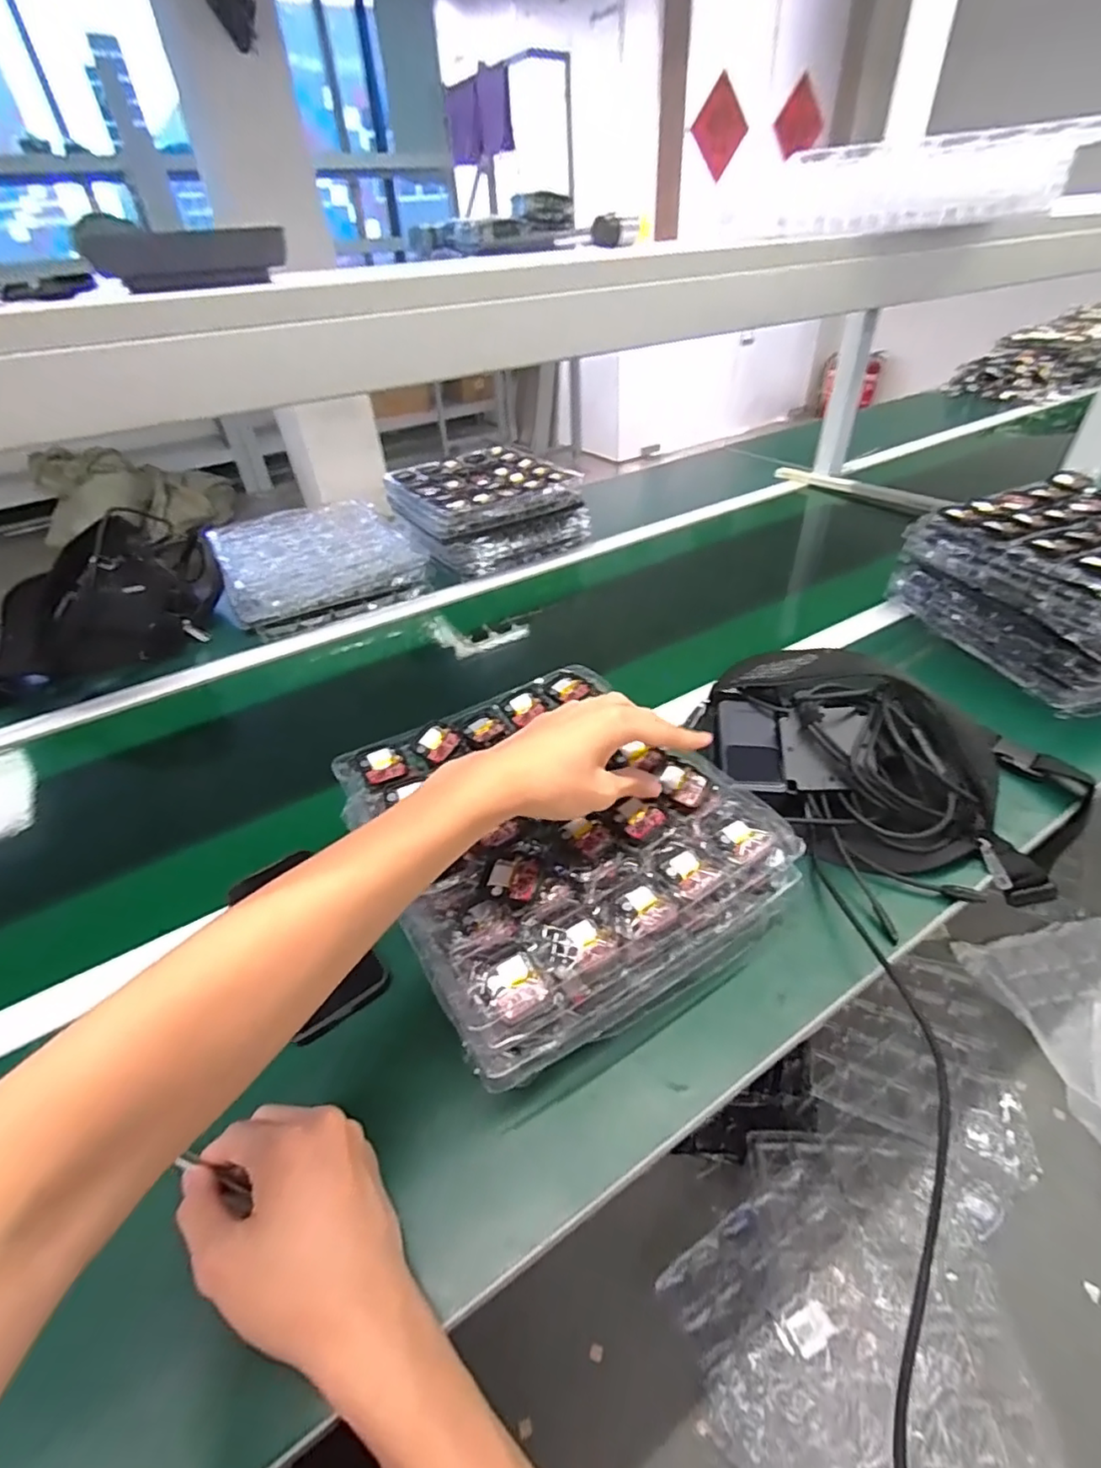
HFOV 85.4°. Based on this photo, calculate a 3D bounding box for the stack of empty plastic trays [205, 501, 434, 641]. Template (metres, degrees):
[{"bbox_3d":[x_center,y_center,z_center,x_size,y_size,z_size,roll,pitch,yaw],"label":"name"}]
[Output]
[{"bbox_3d":[-0.398,-0.293,1.003,0.292,0.062,0.339,-24,44,-22],"label":"stack of empty plastic trays"}]

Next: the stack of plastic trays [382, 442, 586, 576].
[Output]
[{"bbox_3d":[-0.124,-0.406,1.072,0.285,0.112,0.267,-24,44,-22],"label":"stack of plastic trays"}]

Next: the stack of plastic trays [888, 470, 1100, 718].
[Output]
[{"bbox_3d":[0.637,-0.181,0.727,0.267,0.140,0.298,-14,41,-12],"label":"stack of plastic trays"}]

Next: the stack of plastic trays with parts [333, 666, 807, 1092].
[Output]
[{"bbox_3d":[-0.002,0.082,0.494,0.264,0.086,0.299,-24,44,-23],"label":"stack of plastic trays with parts"}]

